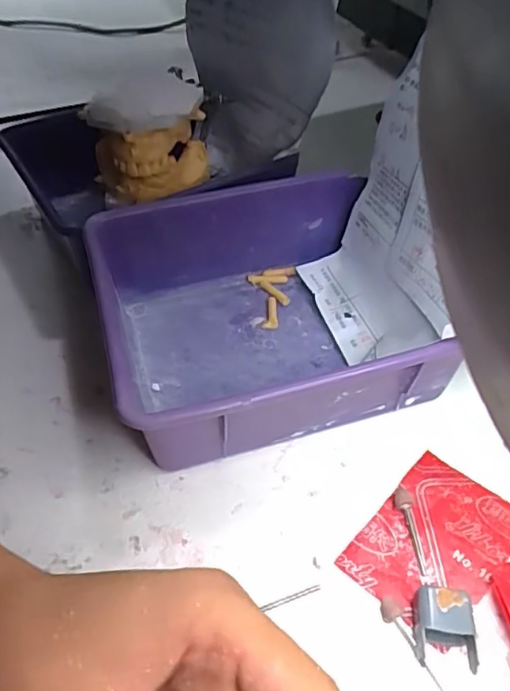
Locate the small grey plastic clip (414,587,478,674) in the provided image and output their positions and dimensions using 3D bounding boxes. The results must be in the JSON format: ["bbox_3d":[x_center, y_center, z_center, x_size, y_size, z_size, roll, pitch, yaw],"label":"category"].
[{"bbox_3d":[0.079,0.118,0.247,0.023,0.017,0.027,3,47,4],"label":"small grey plastic clip"}]

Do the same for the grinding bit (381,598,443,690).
[{"bbox_3d":[0.067,0.125,0.248,0.008,0.007,0.039,-26,51,-20],"label":"grinding bit"}]

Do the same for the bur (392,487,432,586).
[{"bbox_3d":[0.075,0.090,0.282,0.008,0.007,0.045,-5,47,-1],"label":"bur"}]

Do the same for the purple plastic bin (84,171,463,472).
[{"bbox_3d":[0.004,-0.018,0.341,0.172,0.067,0.164,-12,47,-10],"label":"purple plastic bin"}]

